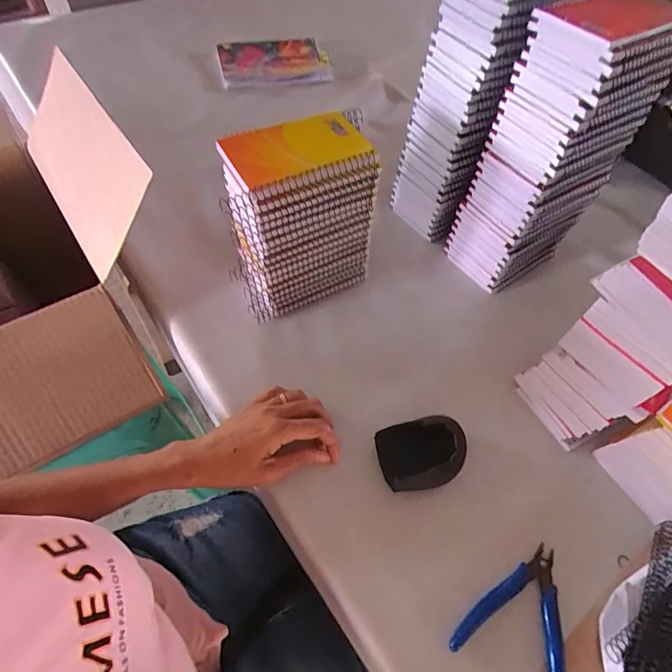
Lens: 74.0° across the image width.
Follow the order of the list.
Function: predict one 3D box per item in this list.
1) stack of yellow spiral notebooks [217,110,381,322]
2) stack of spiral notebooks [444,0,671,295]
[{"bbox_3d":[-0.041,-0.122,0.484,0.169,0.205,0.084,-24,61,-20],"label":"stack of yellow spiral notebooks"},{"bbox_3d":[0.244,-0.200,0.514,0.157,0.290,0.107,-32,63,-23],"label":"stack of spiral notebooks"}]

